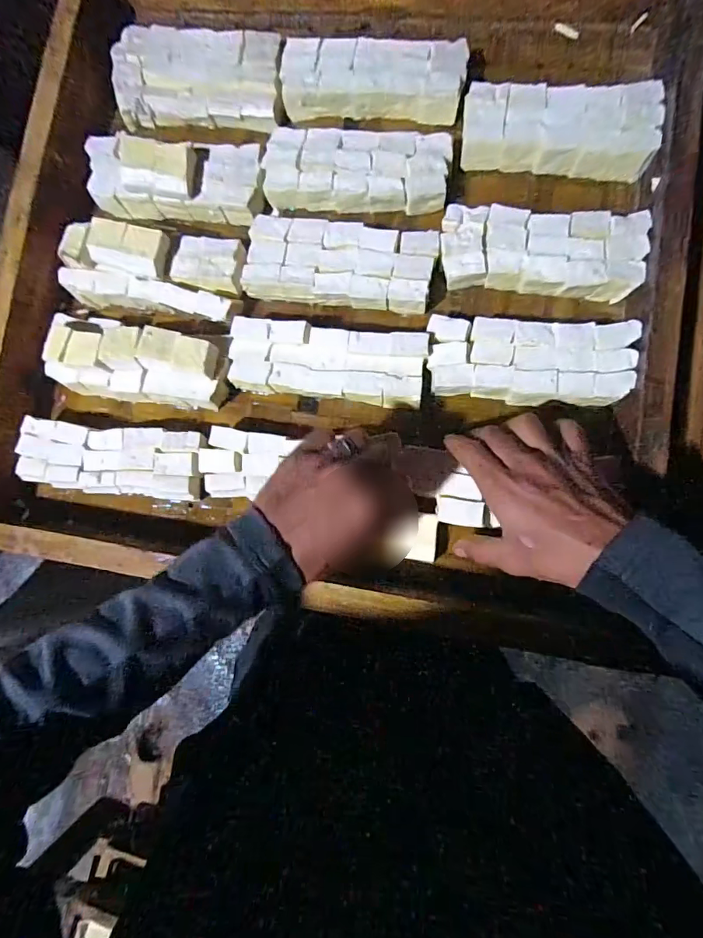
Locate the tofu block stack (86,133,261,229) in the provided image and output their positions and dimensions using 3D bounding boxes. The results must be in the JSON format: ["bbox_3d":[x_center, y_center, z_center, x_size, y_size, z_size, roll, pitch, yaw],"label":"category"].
[{"bbox_3d":[-0.178,-0.286,0.453,0.180,0.043,0.073,9,84,8],"label":"tofu block stack"}]

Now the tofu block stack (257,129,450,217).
[{"bbox_3d":[0.004,-0.278,0.436,0.169,0.028,0.064,6,84,7],"label":"tofu block stack"}]

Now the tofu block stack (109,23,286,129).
[{"bbox_3d":[-0.156,-0.396,0.471,0.169,0.023,0.092,7,84,7],"label":"tofu block stack"}]

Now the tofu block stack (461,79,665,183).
[{"bbox_3d":[0.187,-0.307,0.419,0.164,0.032,0.073,5,83,7],"label":"tofu block stack"}]

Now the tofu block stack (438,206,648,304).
[{"bbox_3d":[0.164,-0.188,0.407,0.166,0.028,0.068,9,84,8],"label":"tofu block stack"}]

